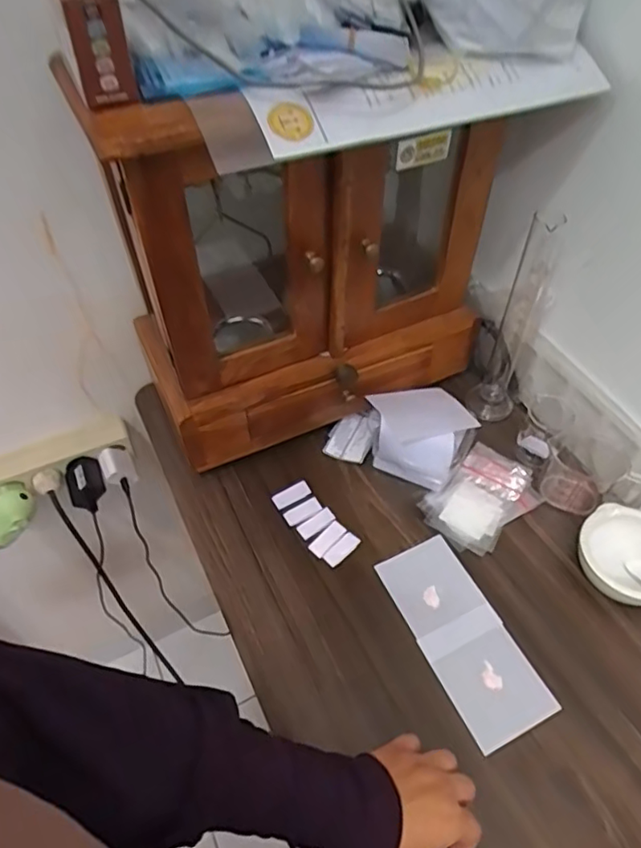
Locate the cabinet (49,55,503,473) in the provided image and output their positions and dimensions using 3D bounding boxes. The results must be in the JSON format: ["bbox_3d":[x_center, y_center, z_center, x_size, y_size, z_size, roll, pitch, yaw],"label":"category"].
[{"bbox_3d":[-0.035,-0.193,0.623,0.350,0.372,0.231,-25,53,-18],"label":"cabinet"}]

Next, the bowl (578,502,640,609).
[{"bbox_3d":[0.310,0.132,0.578,0.076,0.053,0.099,-32,56,-23],"label":"bowl"}]

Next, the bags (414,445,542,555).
[{"bbox_3d":[0.181,0.084,0.651,0.129,0.014,0.091,-35,57,-25],"label":"bags"}]

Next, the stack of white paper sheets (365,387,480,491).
[{"bbox_3d":[0.118,0.009,0.674,0.110,0.076,0.112,-7,50,-5],"label":"stack of white paper sheets"}]

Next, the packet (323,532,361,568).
[{"bbox_3d":[0.024,0.134,0.618,0.017,0.005,0.045,36,59,28],"label":"packet"}]

